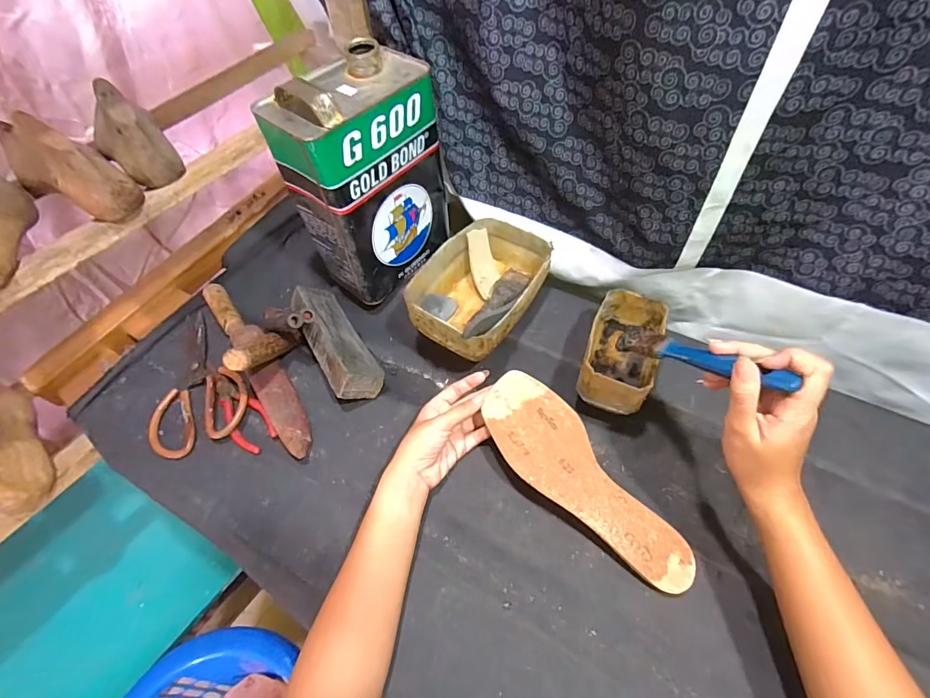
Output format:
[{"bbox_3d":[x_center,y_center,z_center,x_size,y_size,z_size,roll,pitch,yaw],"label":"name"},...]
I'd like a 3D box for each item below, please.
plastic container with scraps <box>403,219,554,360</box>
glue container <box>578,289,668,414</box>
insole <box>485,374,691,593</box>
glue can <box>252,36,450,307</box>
[{"bbox_3d":[0.020,-0.076,0.534,0.127,0.069,0.185,28,59,22],"label":"plastic container with scraps"},{"bbox_3d":[0.173,0.003,0.473,0.071,0.062,0.128,16,56,14],"label":"glue container"},{"bbox_3d":[0.105,0.122,0.402,0.079,0.010,0.237,-33,68,-17],"label":"insole"},{"bbox_3d":[-0.113,-0.201,0.518,0.097,0.233,0.165,33,62,25],"label":"glue can"}]

